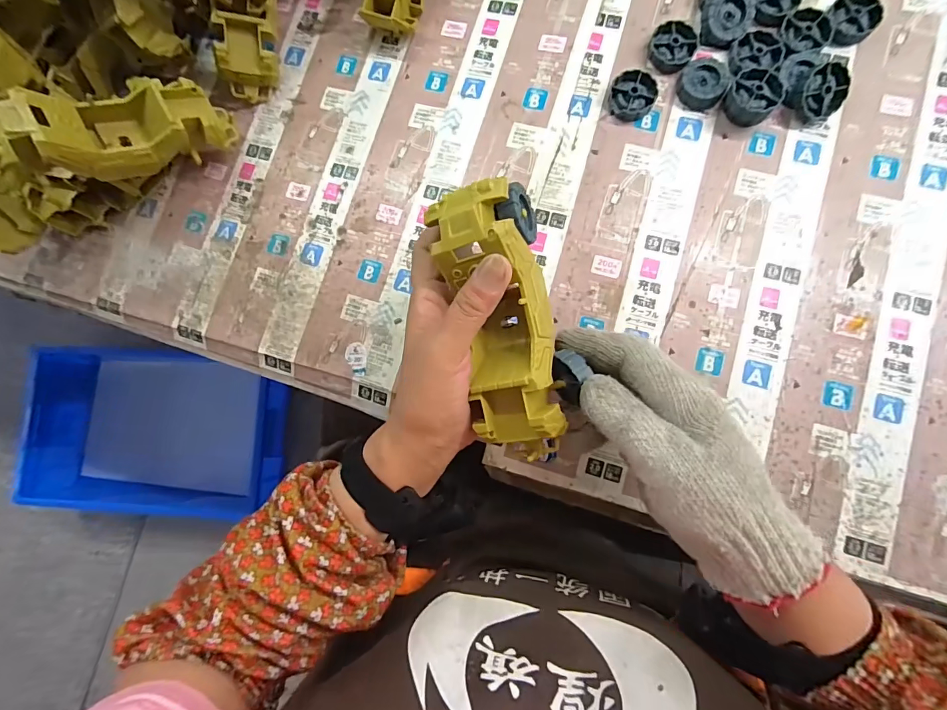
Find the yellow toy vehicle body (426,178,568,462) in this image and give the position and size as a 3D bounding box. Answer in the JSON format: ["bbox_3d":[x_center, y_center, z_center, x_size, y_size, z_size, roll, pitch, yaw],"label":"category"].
[{"bbox_3d":[0.020,-0.017,0.270,0.059,0.058,0.172,-13,98,5],"label":"yellow toy vehicle body"}]

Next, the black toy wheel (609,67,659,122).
[{"bbox_3d":[0.136,-0.220,0.364,0.037,0.012,0.040,-1,83,7],"label":"black toy wheel"}]

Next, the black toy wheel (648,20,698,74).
[{"bbox_3d":[0.170,-0.262,0.366,0.037,0.010,0.043,12,85,8],"label":"black toy wheel"}]

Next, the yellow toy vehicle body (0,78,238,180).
[{"bbox_3d":[-0.294,-0.188,0.360,0.174,0.061,0.060,-30,78,-34],"label":"yellow toy vehicle body"}]

